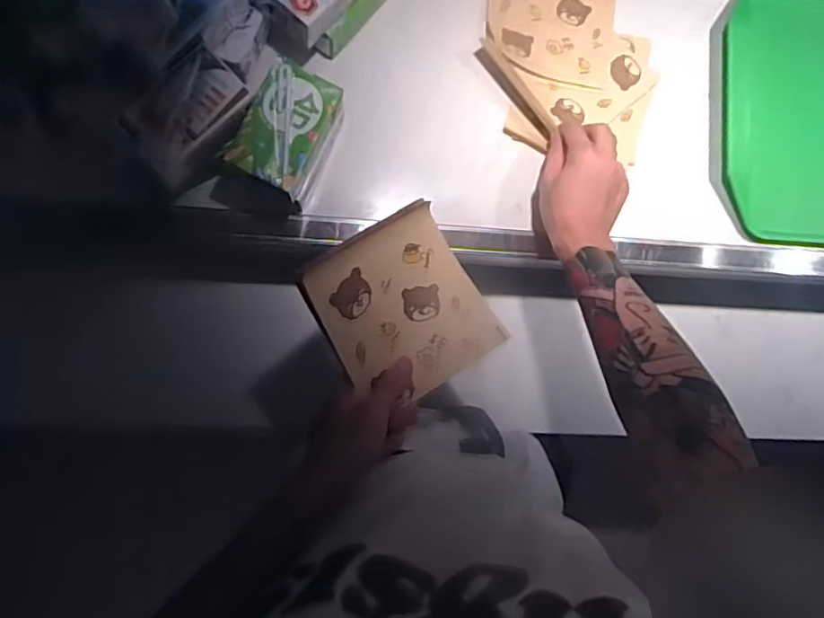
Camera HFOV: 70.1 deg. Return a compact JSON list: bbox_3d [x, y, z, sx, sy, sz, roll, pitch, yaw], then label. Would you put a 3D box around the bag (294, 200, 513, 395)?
[{"bbox_3d":[-0.004,-0.001,0.481,0.140,0.022,0.140,-35,101,-30],"label":"bag"}]

